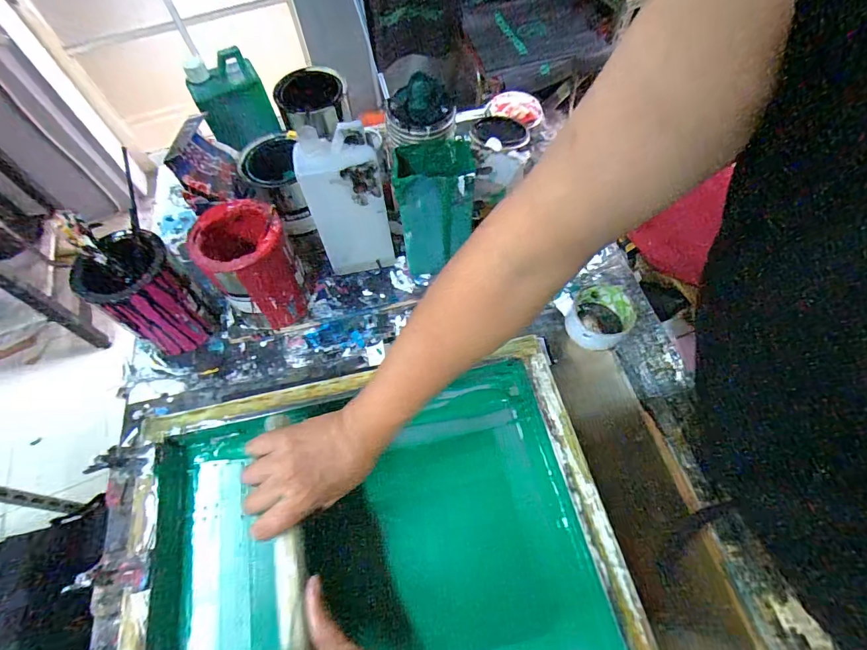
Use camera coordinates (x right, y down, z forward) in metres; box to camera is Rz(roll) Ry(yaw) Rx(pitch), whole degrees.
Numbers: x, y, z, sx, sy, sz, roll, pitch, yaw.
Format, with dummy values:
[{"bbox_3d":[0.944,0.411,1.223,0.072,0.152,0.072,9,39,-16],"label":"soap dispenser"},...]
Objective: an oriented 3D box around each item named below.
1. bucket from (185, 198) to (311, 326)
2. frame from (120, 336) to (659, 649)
[{"bbox_3d":[-0.233,-0.067,0.568,0.102,0.158,0.111,-1,61,2],"label":"bucket"},{"bbox_3d":[-0.061,0.241,0.451,0.493,0.051,0.399,-10,61,-3],"label":"frame"}]

